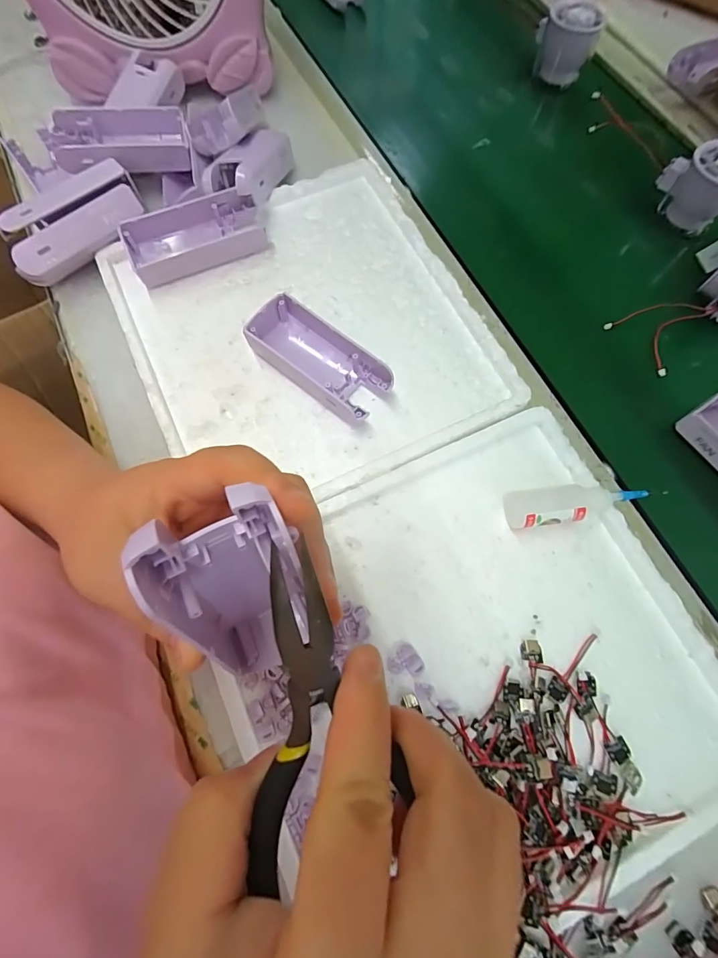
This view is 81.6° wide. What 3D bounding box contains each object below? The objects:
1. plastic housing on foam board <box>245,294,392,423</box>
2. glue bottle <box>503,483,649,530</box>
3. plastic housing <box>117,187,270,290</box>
[{"bbox_3d":[-0.030,-0.085,0.304,0.105,0.029,0.050,42,76,11],"label":"plastic housing on foam board"},{"bbox_3d":[0.140,0.017,0.272,0.088,0.024,0.024,-6,73,-4],"label":"glue bottle"},{"bbox_3d":[-0.132,-0.194,0.336,0.106,0.031,0.045,-23,74,-9],"label":"plastic housing"}]

